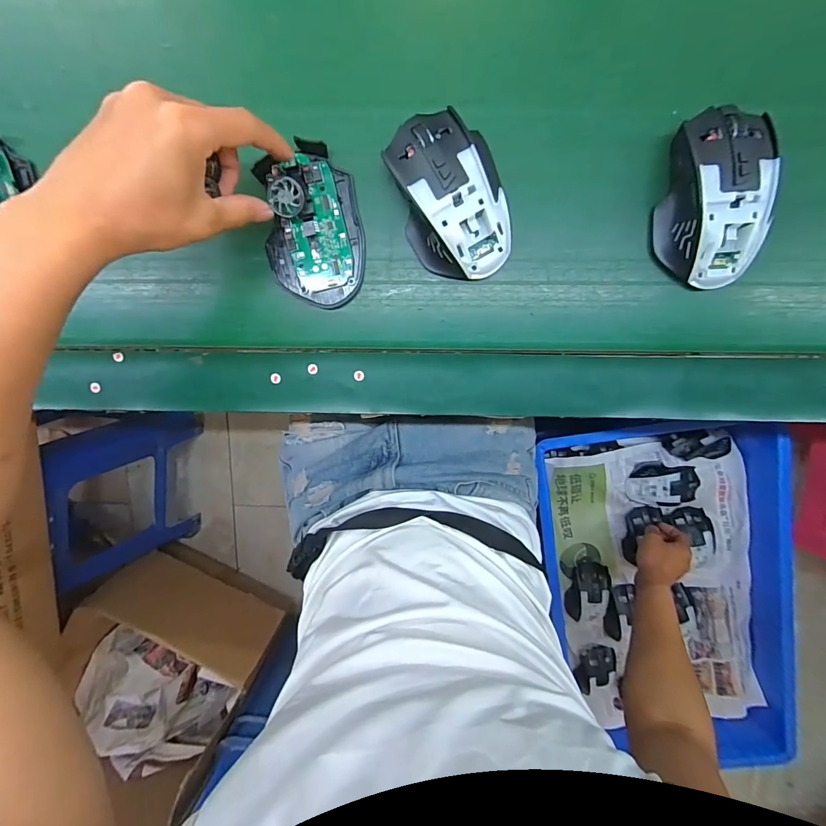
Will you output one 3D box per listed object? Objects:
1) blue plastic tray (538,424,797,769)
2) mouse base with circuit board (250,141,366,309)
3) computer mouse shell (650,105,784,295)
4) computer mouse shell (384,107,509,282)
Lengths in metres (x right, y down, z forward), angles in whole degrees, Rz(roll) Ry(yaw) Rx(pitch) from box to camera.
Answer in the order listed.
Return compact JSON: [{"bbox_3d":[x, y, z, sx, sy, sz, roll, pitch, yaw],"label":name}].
[{"bbox_3d":[0.446,0.334,0.740,0.409,0.075,0.641,-8,98,4],"label":"blue plastic tray"},{"bbox_3d":[-0.076,-0.140,0.312,0.071,0.023,0.112,-1,99,3],"label":"mouse base with circuit board"},{"bbox_3d":[0.210,-0.149,0.291,0.064,0.040,0.111,1,99,2],"label":"computer mouse shell"},{"bbox_3d":[0.027,-0.153,0.299,0.073,0.037,0.116,-26,97,6],"label":"computer mouse shell"}]

